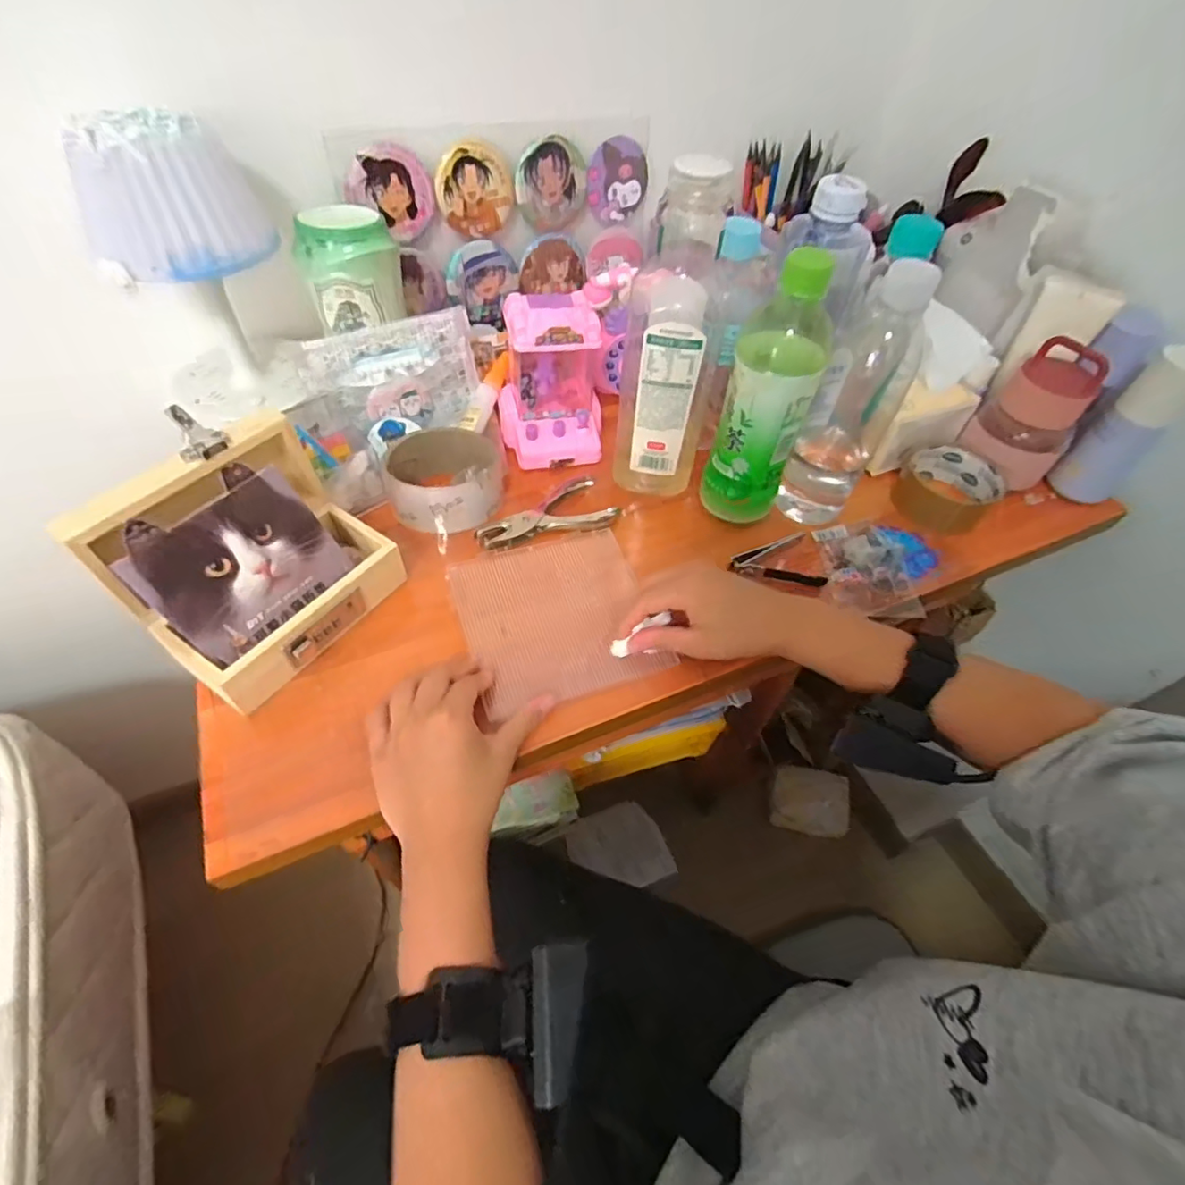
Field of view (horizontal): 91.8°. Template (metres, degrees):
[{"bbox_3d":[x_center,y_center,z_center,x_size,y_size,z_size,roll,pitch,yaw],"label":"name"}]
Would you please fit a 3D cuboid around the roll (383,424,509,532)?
[{"bbox_3d":[-0.124,-0.096,0.489,0.094,0.049,0.086,2,52,-3],"label":"roll"}]

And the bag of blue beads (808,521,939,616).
[{"bbox_3d":[0.241,-0.028,0.482,0.090,0.032,0.104,8,52,2],"label":"bag of blue beads"}]

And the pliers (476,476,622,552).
[{"bbox_3d":[-0.037,-0.066,0.502,0.124,0.012,0.057,-28,59,-24],"label":"pliers"}]

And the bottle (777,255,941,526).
[{"bbox_3d":[0.208,-0.151,0.454,0.061,0.206,0.074,26,54,15],"label":"bottle"}]

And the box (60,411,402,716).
[{"bbox_3d":[-0.220,-0.022,0.383,0.103,0.124,0.146,28,55,17],"label":"box"}]

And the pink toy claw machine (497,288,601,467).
[{"bbox_3d":[-0.038,-0.201,0.523,0.090,0.126,0.106,-4,52,-8],"label":"pink toy claw machine"}]

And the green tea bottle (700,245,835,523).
[{"bbox_3d":[0.140,-0.147,0.449,0.076,0.205,0.056,13,52,5],"label":"green tea bottle"}]

